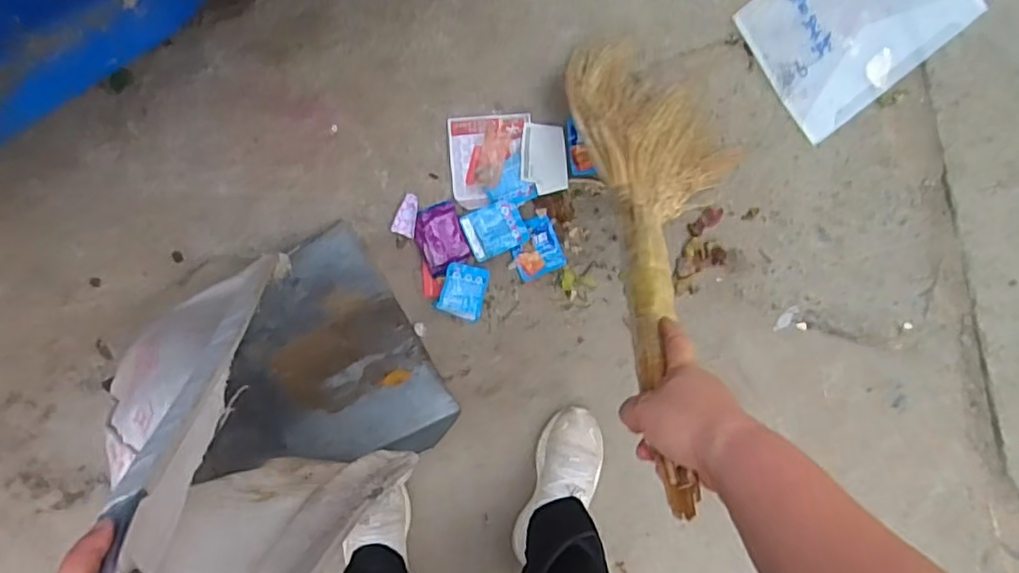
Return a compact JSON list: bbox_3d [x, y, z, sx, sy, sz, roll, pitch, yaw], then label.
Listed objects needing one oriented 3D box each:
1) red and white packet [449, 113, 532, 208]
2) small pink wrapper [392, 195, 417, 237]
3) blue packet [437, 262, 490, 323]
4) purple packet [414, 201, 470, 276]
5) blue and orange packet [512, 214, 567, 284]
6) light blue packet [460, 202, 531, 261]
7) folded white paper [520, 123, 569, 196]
[{"bbox_3d":[-0.027,-0.176,0.898,0.110,0.004,0.120,-6,105,-10],"label":"red and white packet"},{"bbox_3d":[-0.142,-0.099,0.897,0.032,0.010,0.058,17,91,-4],"label":"small pink wrapper"},{"bbox_3d":[-0.065,0.008,0.922,0.063,0.014,0.077,15,91,-4],"label":"blue packet"},{"bbox_3d":[-0.095,-0.067,0.908,0.066,0.007,0.095,-20,93,-2],"label":"purple packet"},{"bbox_3d":[0.038,-0.054,0.927,0.070,0.005,0.079,-23,93,-2],"label":"blue and orange packet"},{"bbox_3d":[-0.020,-0.082,0.916,0.084,0.010,0.068,-22,93,-2],"label":"light blue packet"},{"bbox_3d":[0.049,-0.181,0.913,0.066,0.012,0.096,-5,93,-3],"label":"folded white paper"}]

